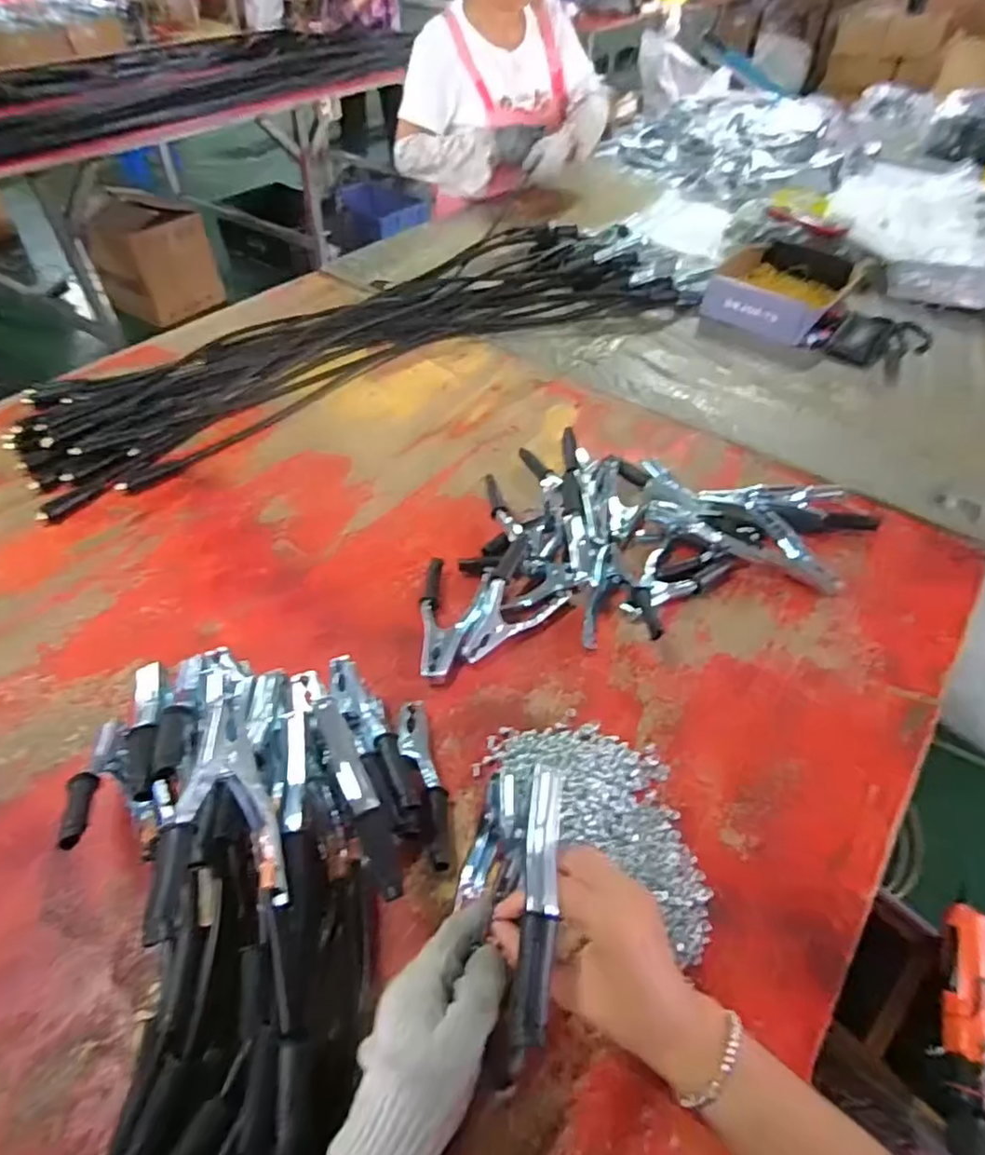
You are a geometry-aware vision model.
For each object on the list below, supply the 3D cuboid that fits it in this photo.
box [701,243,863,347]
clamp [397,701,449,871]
[{"bbox_3d":[0.524,-0.529,1.152,0.232,0.062,0.277,23,51,22],"label":"box"},{"bbox_3d":[-0.058,0.171,0.538,0.028,0.021,0.147,-12,50,-12],"label":"clamp"}]

